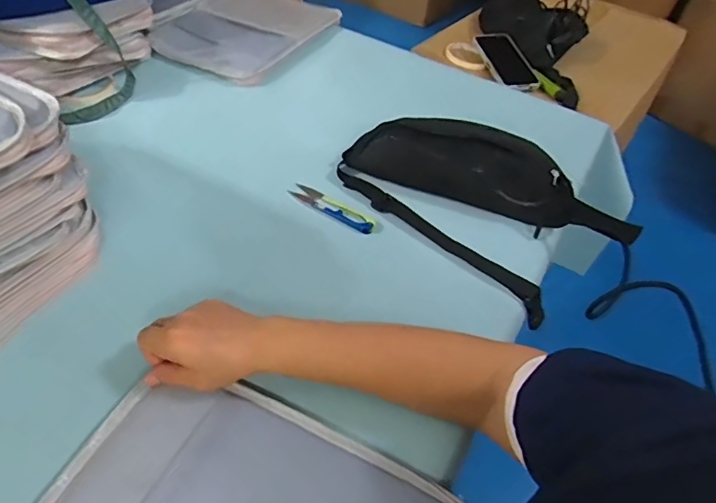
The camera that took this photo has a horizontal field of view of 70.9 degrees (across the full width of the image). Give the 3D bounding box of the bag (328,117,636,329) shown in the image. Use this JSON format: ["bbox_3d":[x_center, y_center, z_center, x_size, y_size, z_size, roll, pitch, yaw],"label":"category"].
[{"bbox_3d":[0.154,-0.081,0.615,0.208,0.083,0.310,-31,59,-29],"label":"bag"}]

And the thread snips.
[{"bbox_3d":[-0.031,-0.055,0.615,0.117,0.011,0.029,30,52,19],"label":"thread snips"}]

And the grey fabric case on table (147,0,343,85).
[{"bbox_3d":[-0.182,-0.395,0.878,0.226,0.027,0.308,22,50,13],"label":"grey fabric case on table"}]

